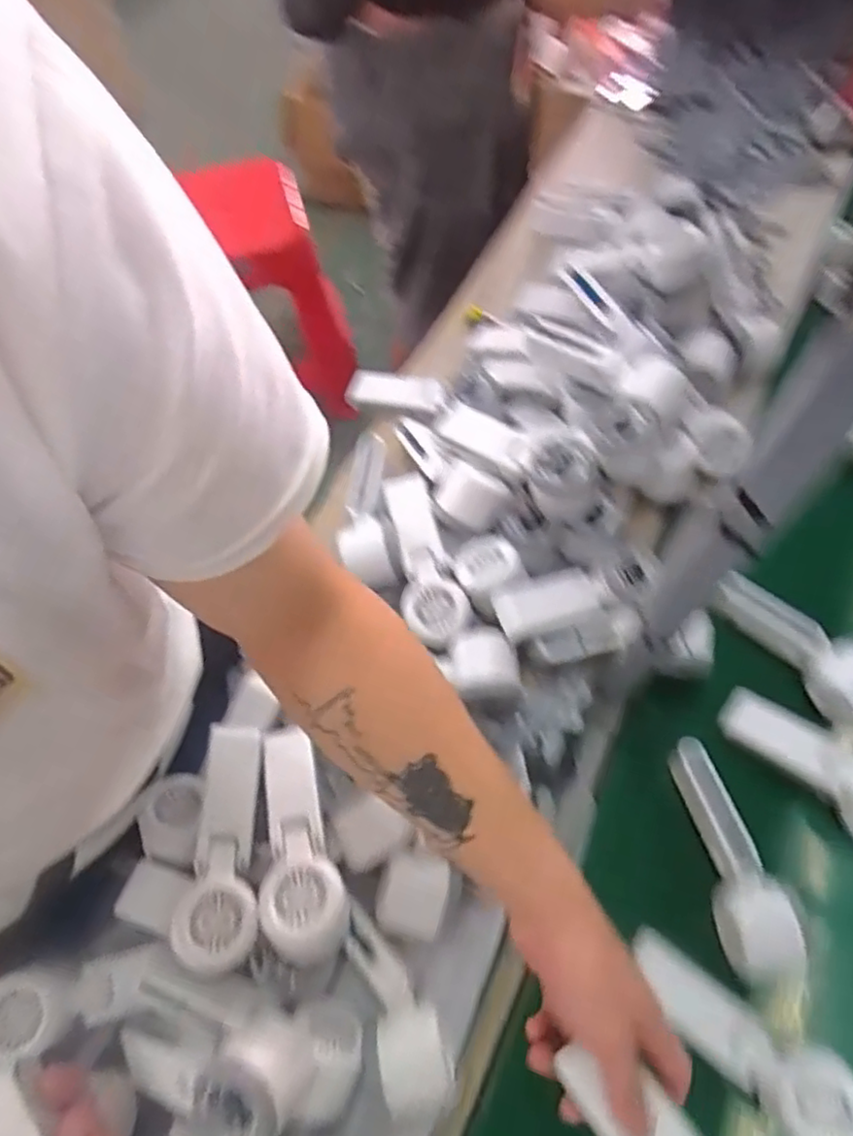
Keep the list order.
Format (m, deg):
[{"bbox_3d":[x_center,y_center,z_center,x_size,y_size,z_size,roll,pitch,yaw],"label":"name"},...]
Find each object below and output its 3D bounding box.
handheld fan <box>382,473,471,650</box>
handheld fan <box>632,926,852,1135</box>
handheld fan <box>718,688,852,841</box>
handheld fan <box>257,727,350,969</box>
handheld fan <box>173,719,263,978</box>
[{"bbox_3d":[-0.007,-0.010,0.621,0.053,0.029,0.177,-18,64,-6],"label":"handheld fan"},{"bbox_3d":[0.223,0.339,0.477,0.168,0.032,0.062,34,70,17],"label":"handheld fan"},{"bbox_3d":[0.343,0.166,0.570,0.174,0.045,0.069,42,103,29],"label":"handheld fan"},{"bbox_3d":[-0.099,0.199,0.504,0.061,0.046,0.176,-15,48,-5],"label":"handheld fan"},{"bbox_3d":[-0.149,0.203,0.498,0.055,0.044,0.165,-4,64,1],"label":"handheld fan"}]

